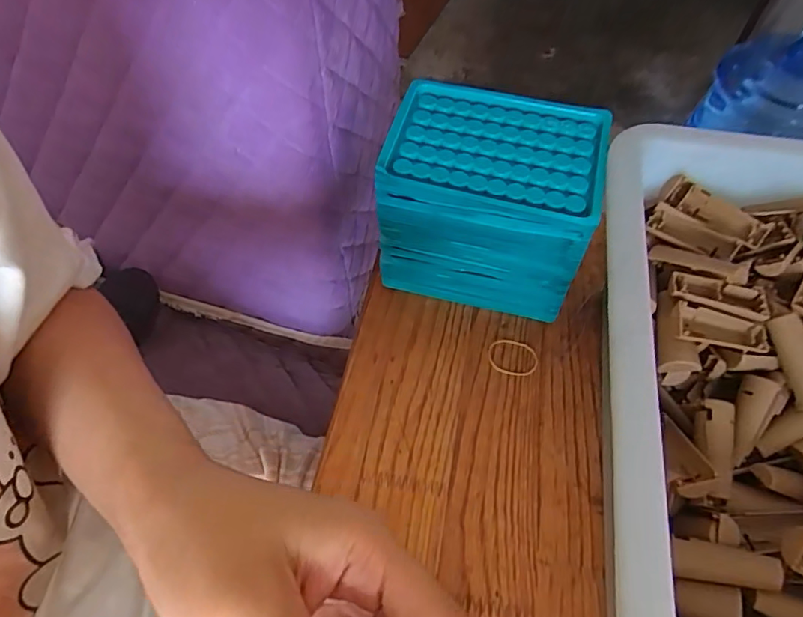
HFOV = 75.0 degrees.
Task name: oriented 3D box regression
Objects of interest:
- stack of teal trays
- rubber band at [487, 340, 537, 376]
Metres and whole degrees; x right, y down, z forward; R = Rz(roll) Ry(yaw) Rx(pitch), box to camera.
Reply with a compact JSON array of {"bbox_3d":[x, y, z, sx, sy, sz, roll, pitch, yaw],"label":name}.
[{"bbox_3d":[0.059,-0.066,0.363,0.126,0.126,0.088,14,58,11],"label":"stack of teal trays"},{"bbox_3d":[0.078,0.034,0.369,0.035,0.004,0.026,11,57,9],"label":"rubber band"}]

